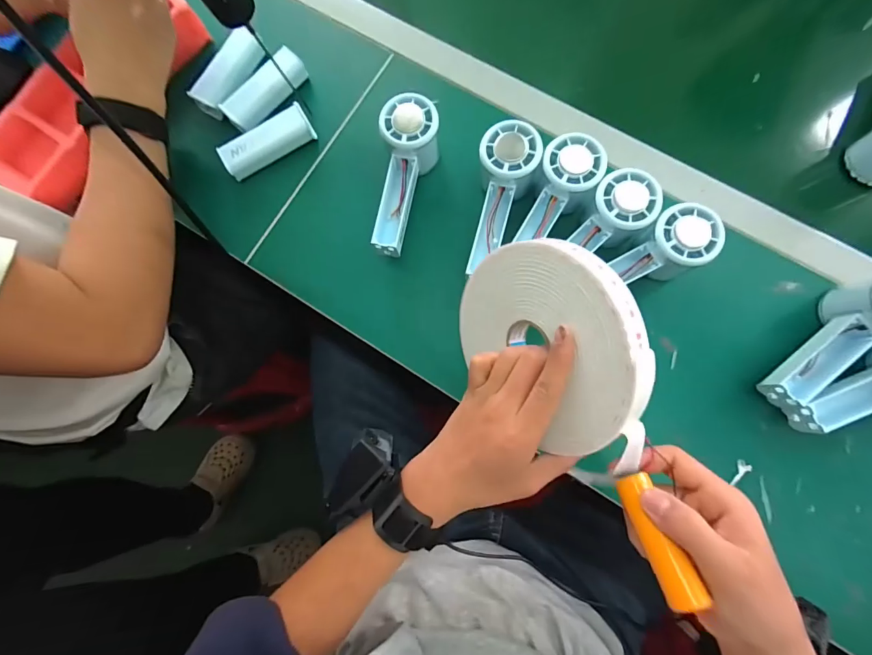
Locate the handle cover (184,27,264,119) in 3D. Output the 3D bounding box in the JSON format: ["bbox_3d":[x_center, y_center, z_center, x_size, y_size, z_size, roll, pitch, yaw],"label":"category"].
[{"bbox_3d":[-0.234,-0.289,0.436,0.033,0.023,0.102,27,84,6],"label":"handle cover"}]

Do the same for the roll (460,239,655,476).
[{"bbox_3d":[0.073,0.012,0.279,0.018,0.153,0.142,-12,109,-36],"label":"roll"}]

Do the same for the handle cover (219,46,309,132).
[{"bbox_3d":[-0.191,-0.264,0.431,0.103,0.030,0.037,-44,82,-4],"label":"handle cover"}]

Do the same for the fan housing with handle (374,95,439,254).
[{"bbox_3d":[-0.028,-0.147,0.389,0.055,0.056,0.149,3,82,3],"label":"fan housing with handle"}]

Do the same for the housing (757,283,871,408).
[{"bbox_3d":[0.363,0.015,0.343,0.154,0.063,0.061,-45,82,9],"label":"housing"}]

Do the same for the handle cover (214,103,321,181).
[{"bbox_3d":[-0.185,-0.202,0.426,0.101,0.031,0.032,-30,81,-2],"label":"handle cover"}]

